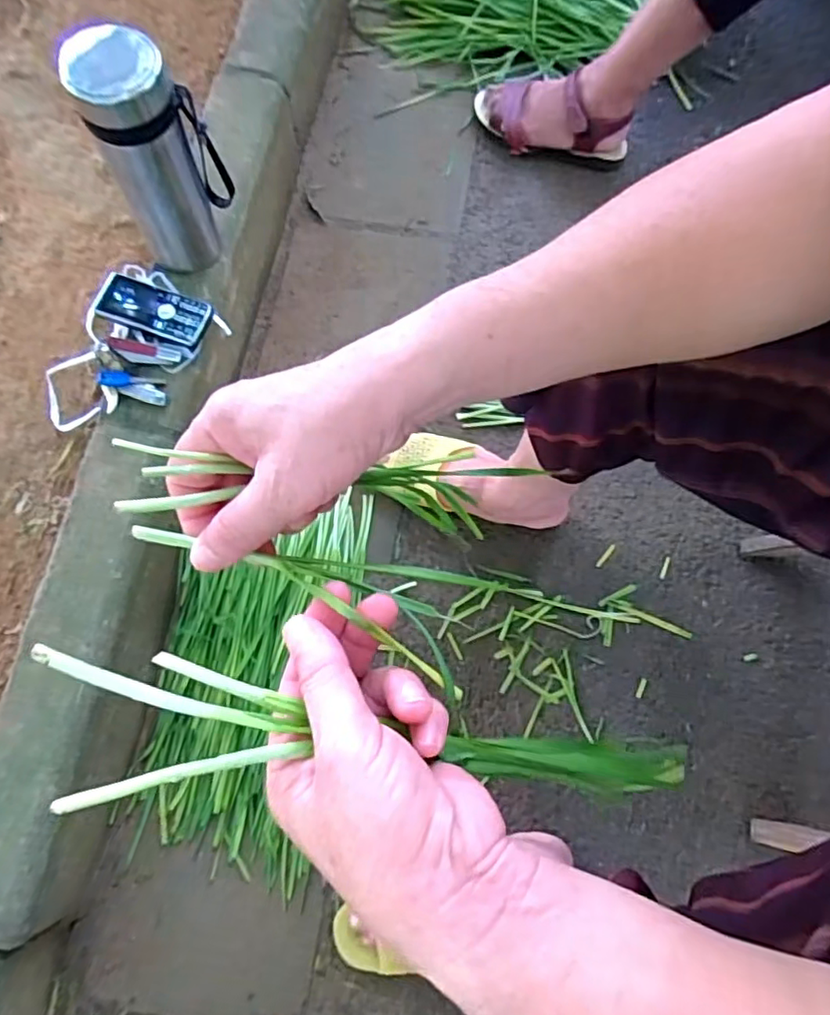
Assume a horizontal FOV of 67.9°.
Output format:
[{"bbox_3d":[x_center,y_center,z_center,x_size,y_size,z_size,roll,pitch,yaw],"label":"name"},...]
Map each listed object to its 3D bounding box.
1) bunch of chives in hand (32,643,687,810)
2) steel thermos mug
[{"bbox_3d":[0.008,0.110,0.271,0.313,0.033,0.046,16,73,-23],"label":"bunch of chives in hand"},{"bbox_3d":[-0.259,-0.346,0.627,0.102,0.224,0.071,-42,78,-10],"label":"steel thermos mug"}]

